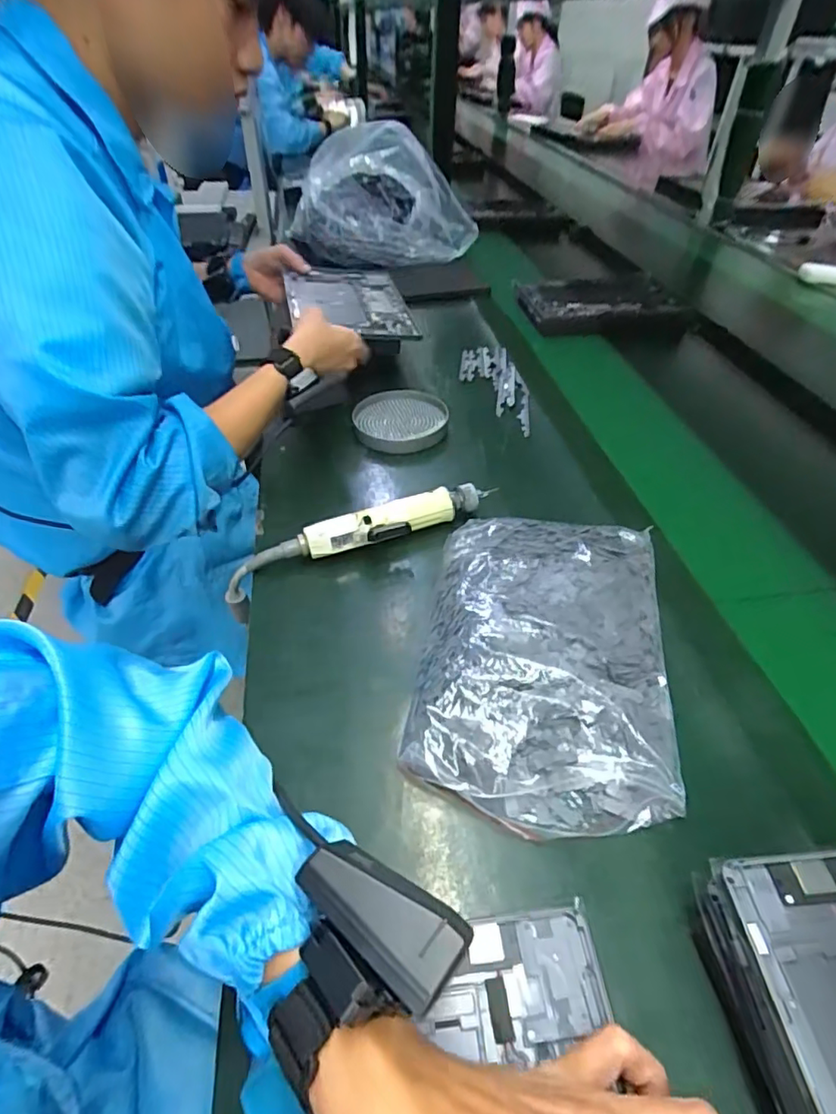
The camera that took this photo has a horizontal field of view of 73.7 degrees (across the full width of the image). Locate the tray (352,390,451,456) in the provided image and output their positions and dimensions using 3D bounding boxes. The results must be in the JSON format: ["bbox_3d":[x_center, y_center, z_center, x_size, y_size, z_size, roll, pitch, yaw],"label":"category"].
[{"bbox_3d":[-0.019,-0.164,0.676,0.113,0.026,0.109,1,45,-1],"label":"tray"}]

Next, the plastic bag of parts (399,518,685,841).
[{"bbox_3d":[0.098,0.064,0.427,0.174,0.030,0.265,9,45,7],"label":"plastic bag of parts"}]

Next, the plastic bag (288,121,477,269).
[{"bbox_3d":[-0.075,-0.696,1.071,0.281,0.215,0.312,-22,50,-22],"label":"plastic bag"}]

